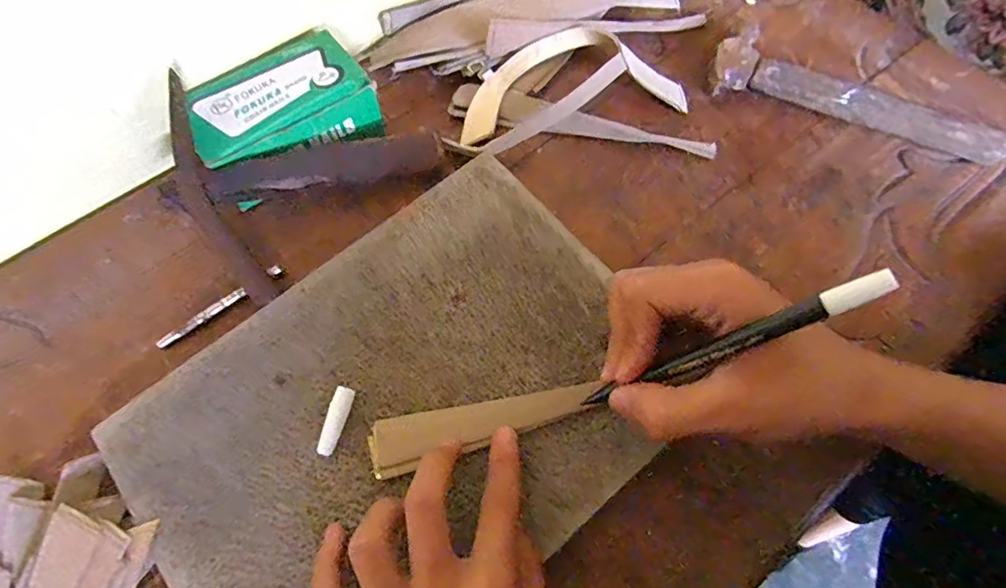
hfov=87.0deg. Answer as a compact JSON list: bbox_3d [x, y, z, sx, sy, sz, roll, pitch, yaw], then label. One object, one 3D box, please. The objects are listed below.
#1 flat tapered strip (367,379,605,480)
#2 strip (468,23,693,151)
[{"bbox_3d":[-0.009,0.070,0.292,0.127,0.007,0.029,-13,67,-6],"label":"flat tapered strip"},{"bbox_3d":[0.047,-0.160,0.402,0.171,0.025,0.081,-17,67,-8],"label":"strip"}]

